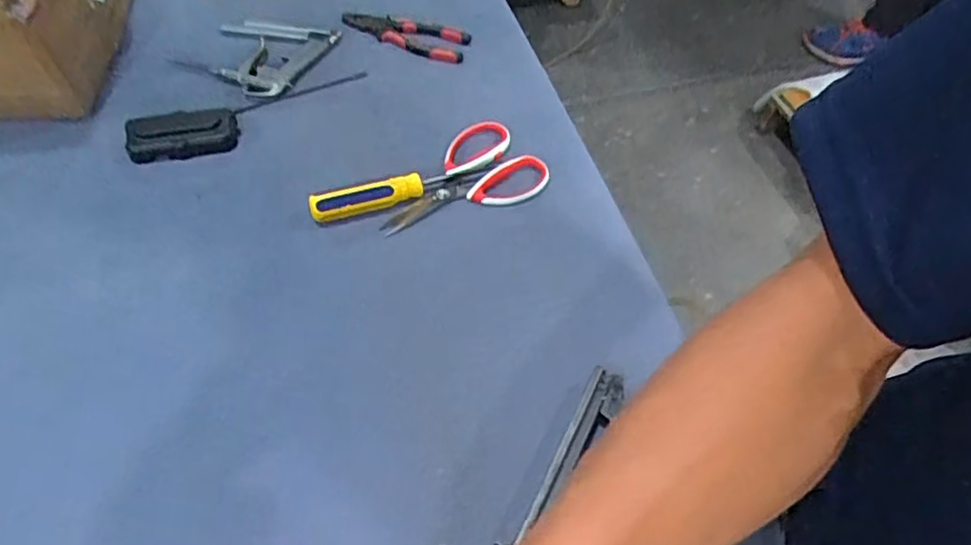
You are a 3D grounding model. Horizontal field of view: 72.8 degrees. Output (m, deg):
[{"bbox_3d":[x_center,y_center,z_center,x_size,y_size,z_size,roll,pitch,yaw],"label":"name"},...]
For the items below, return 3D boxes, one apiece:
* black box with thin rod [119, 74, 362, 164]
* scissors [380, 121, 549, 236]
[{"bbox_3d":[-0.255,-0.169,0.716,0.254,0.033,0.063,-17,60,-16],"label":"black box with thin rod"},{"bbox_3d":[-0.031,-0.107,0.703,0.185,0.028,0.103,-17,60,-16],"label":"scissors"}]

